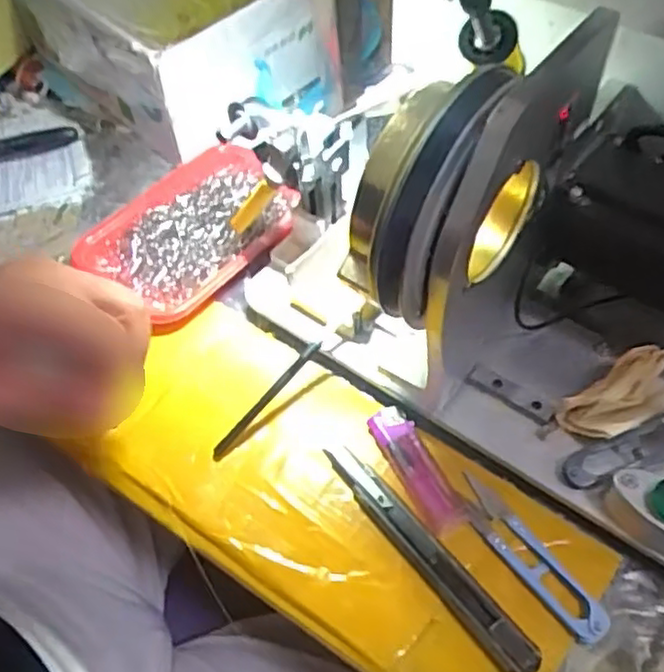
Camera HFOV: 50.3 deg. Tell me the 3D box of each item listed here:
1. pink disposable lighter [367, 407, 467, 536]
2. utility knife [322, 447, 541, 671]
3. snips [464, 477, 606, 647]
[{"bbox_3d":[0.048,0.073,0.397,0.021,0.011,0.076,-26,57,-14],"label":"pink disposable lighter"},{"bbox_3d":[0.049,0.113,0.371,0.020,0.008,0.146,-33,59,-18],"label":"utility knife"},{"bbox_3d":[0.101,0.113,0.366,0.022,0.006,0.099,-34,59,-19],"label":"snips"}]

